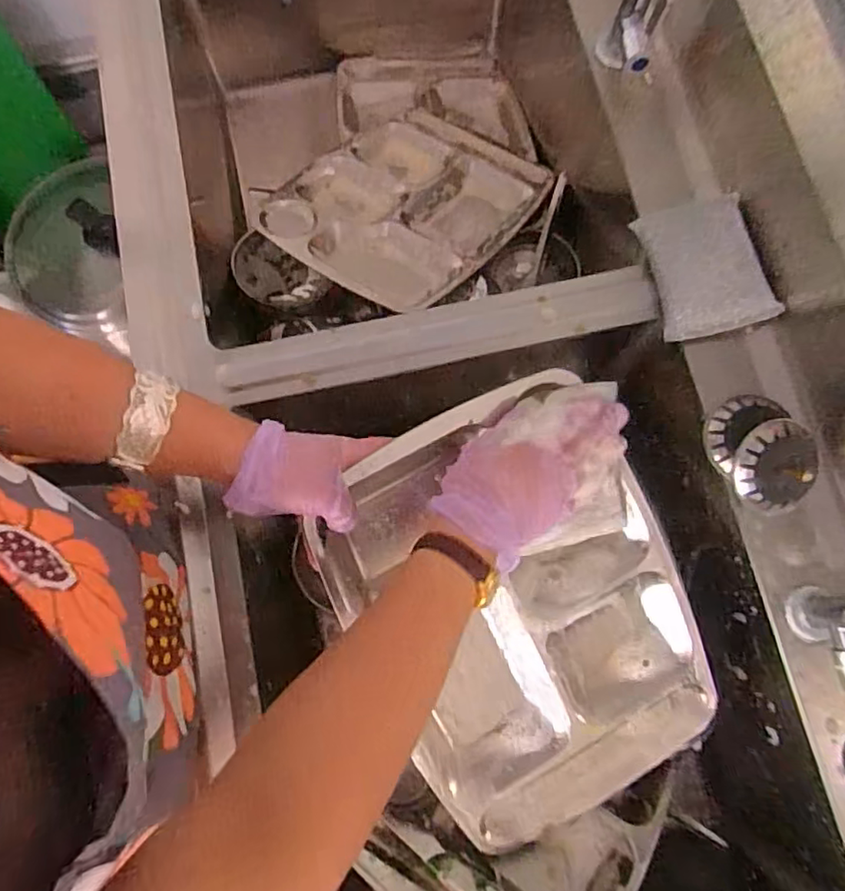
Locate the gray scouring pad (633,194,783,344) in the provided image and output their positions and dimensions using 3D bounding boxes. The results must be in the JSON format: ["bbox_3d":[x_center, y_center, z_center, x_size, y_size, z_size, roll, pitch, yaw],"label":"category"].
[{"bbox_3d":[0.245,-0.157,0.527,0.089,0.023,0.122,-11,77,-2],"label":"gray scouring pad"}]

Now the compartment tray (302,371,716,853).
[{"bbox_3d":[0.082,0.129,0.477,0.250,0.032,0.330,-26,99,-7],"label":"compartment tray"}]

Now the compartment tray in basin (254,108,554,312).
[{"bbox_3d":[-0.015,-0.290,0.726,0.243,0.030,0.318,32,61,9],"label":"compartment tray in basin"}]

